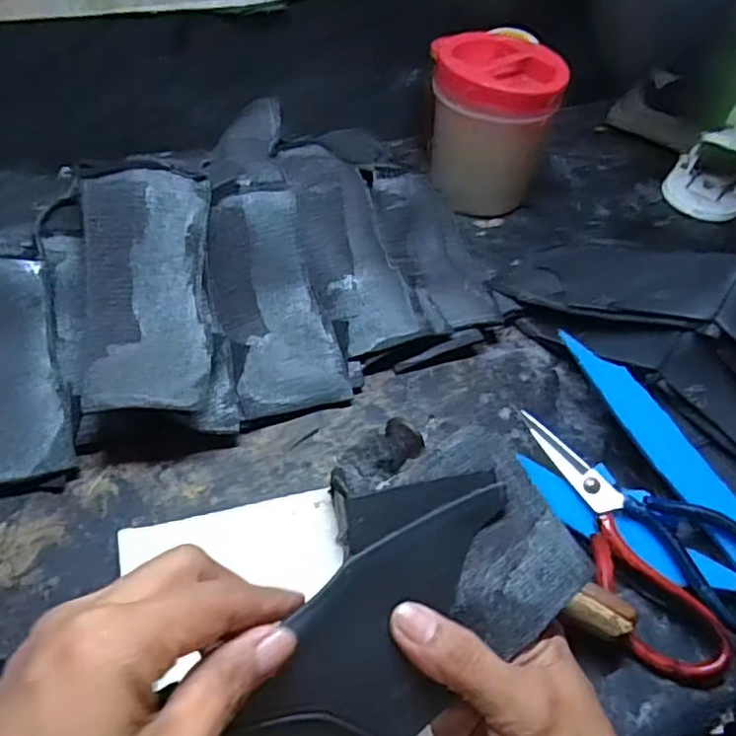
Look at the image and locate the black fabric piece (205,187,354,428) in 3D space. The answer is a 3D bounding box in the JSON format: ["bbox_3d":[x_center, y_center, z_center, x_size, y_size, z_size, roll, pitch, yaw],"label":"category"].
[{"bbox_3d":[-0.075,-0.048,0.490,0.081,0.024,0.167,-15,85,-18],"label":"black fabric piece"}]

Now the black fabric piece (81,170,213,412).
[{"bbox_3d":[-0.155,-0.054,0.447,0.083,0.029,0.176,-4,73,-10],"label":"black fabric piece"}]

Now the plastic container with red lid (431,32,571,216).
[{"bbox_3d":[0.118,-0.240,0.640,0.122,0.139,0.101,5,49,-3],"label":"plastic container with red lid"}]

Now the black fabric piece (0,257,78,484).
[{"bbox_3d":[-0.254,0.000,0.441,0.077,0.021,0.163,-17,74,-20],"label":"black fabric piece"}]

